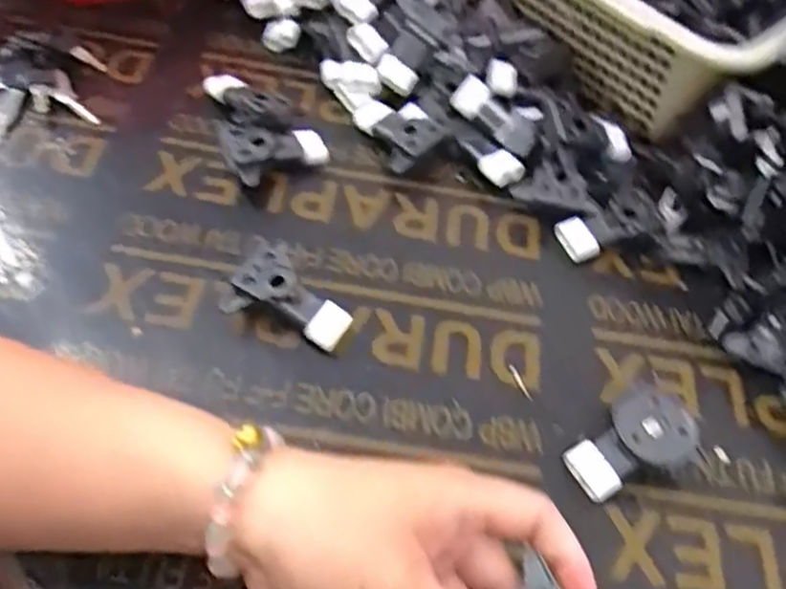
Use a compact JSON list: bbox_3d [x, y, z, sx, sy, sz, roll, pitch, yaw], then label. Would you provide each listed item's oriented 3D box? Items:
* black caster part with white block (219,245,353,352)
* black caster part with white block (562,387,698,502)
[{"bbox_3d":[-0.057,0.003,0.411,0.069,0.020,0.051,34,58,0],"label":"black caster part with white block"},{"bbox_3d":[0.129,0.081,0.383,0.068,0.018,0.043,-22,59,-17],"label":"black caster part with white block"}]

